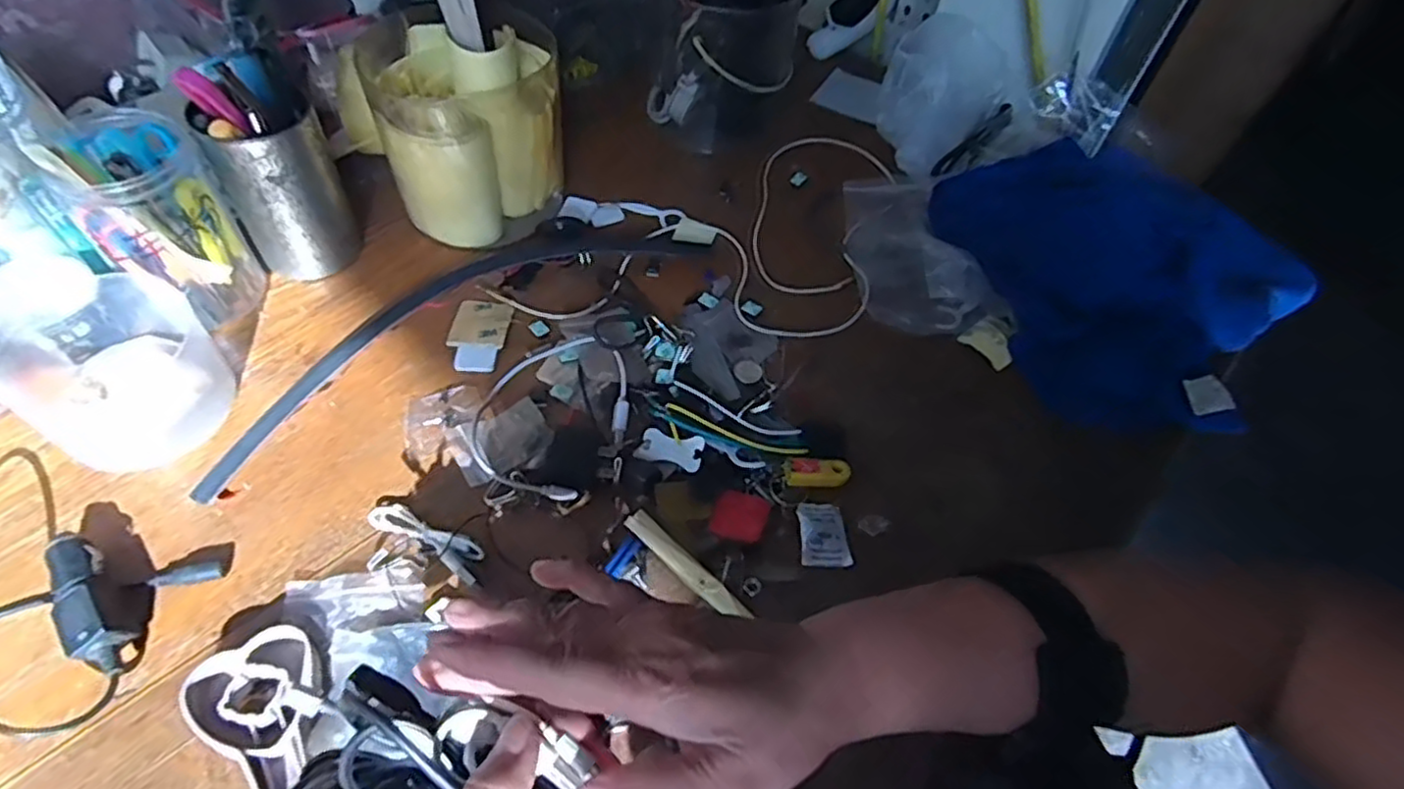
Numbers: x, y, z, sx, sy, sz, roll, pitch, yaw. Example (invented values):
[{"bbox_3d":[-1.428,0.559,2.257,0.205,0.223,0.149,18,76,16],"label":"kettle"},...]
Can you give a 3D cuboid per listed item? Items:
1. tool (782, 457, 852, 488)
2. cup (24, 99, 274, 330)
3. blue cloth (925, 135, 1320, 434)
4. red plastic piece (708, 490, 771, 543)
[{"bbox_3d":[0.070,0.047,0.426,0.040,0.009,0.017,-4,55,-7],"label":"tool"},{"bbox_3d":[-0.324,-0.109,0.432,0.062,0.131,0.064,2,54,-3],"label":"cup"},{"bbox_3d":[0.305,-0.091,0.511,0.226,0.056,0.239,-19,58,-17],"label":"blue cloth"},{"bbox_3d":[0.022,0.069,0.408,0.031,0.004,0.032,20,55,9],"label":"red plastic piece"}]

